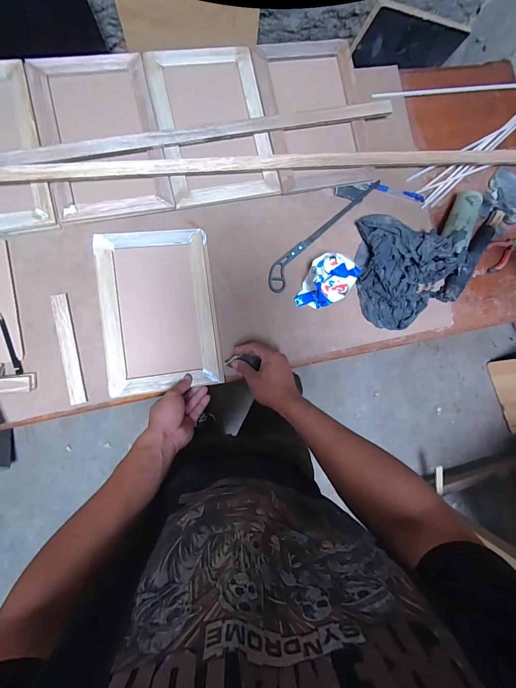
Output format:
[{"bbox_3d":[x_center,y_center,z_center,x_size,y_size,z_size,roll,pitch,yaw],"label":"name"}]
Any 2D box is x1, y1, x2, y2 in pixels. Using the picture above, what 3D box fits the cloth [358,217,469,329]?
[{"bbox_3d":[0.302,-0.145,0.644,0.180,0.073,0.222,3,87,-9],"label":"cloth"}]

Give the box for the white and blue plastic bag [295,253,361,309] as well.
[{"bbox_3d":[0.141,-0.118,0.614,0.093,0.078,0.116,27,84,-7],"label":"white and blue plastic bag"}]

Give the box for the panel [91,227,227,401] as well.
[{"bbox_3d":[-0.185,-0.062,0.602,0.203,0.024,0.295,-7,89,-10],"label":"panel"}]

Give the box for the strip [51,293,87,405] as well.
[{"bbox_3d":[-0.339,0.010,0.569,0.024,0.010,0.196,-12,90,-10],"label":"strip"}]

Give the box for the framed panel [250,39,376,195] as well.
[{"bbox_3d":[0.117,-0.469,0.651,0.205,0.015,0.298,-12,90,-10],"label":"framed panel"}]

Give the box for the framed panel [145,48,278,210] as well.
[{"bbox_3d":[-0.086,-0.423,0.621,0.204,0.023,0.296,-12,90,-10],"label":"framed panel"}]

